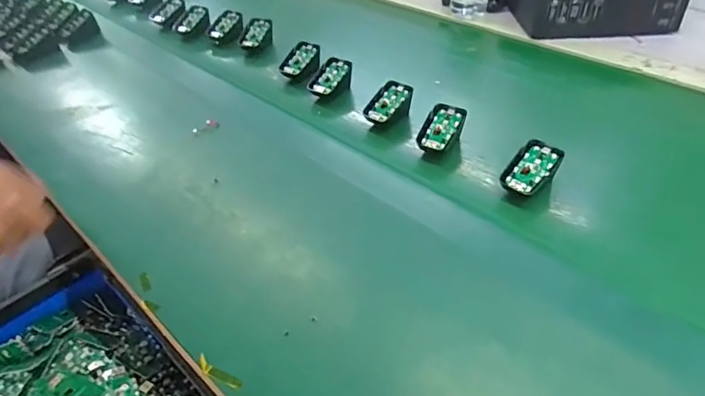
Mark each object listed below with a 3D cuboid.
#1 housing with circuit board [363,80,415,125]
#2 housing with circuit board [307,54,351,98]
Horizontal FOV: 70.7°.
[{"bbox_3d":[0.047,-0.119,0.671,0.043,0.048,0.068,29,52,32],"label":"housing with circuit board"},{"bbox_3d":[-0.033,-0.172,0.737,0.044,0.044,0.070,30,53,33],"label":"housing with circuit board"}]

